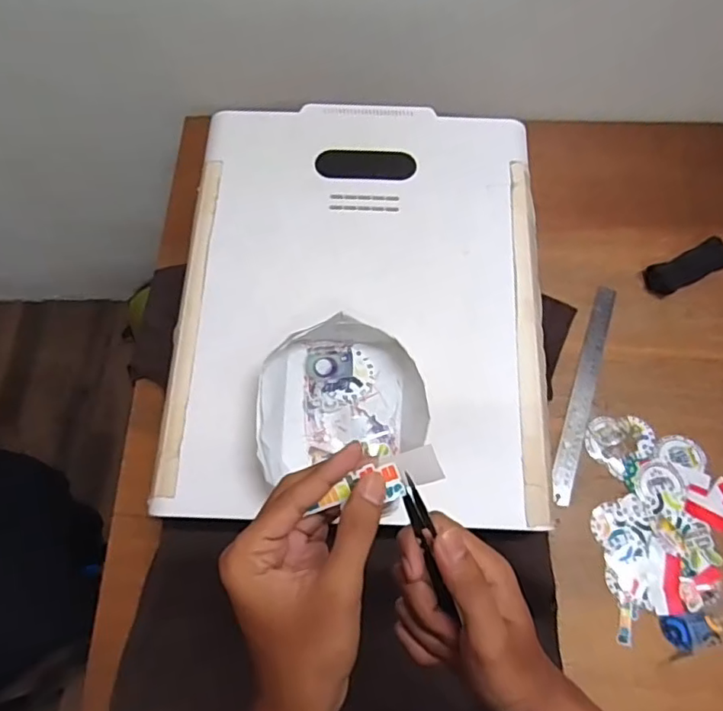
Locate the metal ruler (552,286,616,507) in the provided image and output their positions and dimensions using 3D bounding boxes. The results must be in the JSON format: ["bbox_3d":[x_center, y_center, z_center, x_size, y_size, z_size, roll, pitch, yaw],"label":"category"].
[{"bbox_3d":[0.303,0.046,0.763,0.031,0.008,0.316,19,71,9],"label":"metal ruler"}]

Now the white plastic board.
[{"bbox_3d":[0.001,-0.071,0.640,0.393,0.027,0.493,1,72,2],"label":"white plastic board"}]

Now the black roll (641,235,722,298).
[{"bbox_3d":[0.471,-0.128,0.810,0.130,0.022,0.049,-22,70,-9],"label":"black roll"}]

